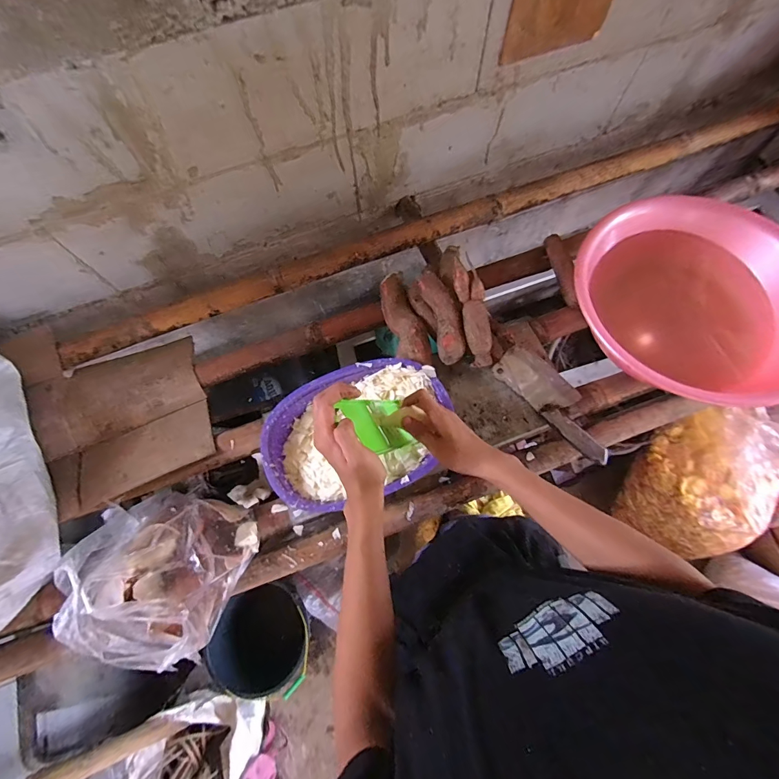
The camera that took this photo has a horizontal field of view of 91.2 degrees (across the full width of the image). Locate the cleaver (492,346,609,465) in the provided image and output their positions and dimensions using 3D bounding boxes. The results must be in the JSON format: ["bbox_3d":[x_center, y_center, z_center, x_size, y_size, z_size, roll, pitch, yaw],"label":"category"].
[{"bbox_3d":[0.293,0.019,0.676,0.075,0.027,0.237,-40,75,-11],"label":"cleaver"}]

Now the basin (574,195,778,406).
[{"bbox_3d":[0.530,-0.156,0.715,0.407,0.172,0.367,-5,71,0],"label":"basin"}]

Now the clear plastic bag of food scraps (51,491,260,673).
[{"bbox_3d":[-0.323,0.249,0.535,0.188,0.190,0.194,17,73,7],"label":"clear plastic bag of food scraps"}]

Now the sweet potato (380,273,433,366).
[{"bbox_3d":[0.029,-0.129,0.709,0.064,0.044,0.197,-15,72,-3],"label":"sweet potato"}]

